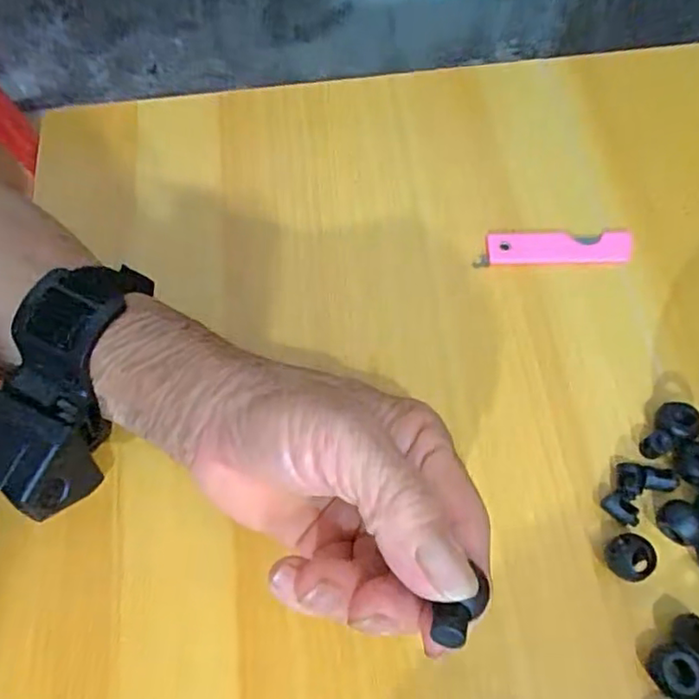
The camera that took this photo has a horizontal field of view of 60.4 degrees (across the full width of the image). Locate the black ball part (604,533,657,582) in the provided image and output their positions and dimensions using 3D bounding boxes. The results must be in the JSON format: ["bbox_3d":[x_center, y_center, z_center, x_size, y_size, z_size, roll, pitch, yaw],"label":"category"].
[{"bbox_3d":[0.109,0.082,0.235,0.015,0.016,0.017,-17,66,-5],"label":"black ball part"}]

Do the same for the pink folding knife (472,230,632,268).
[{"bbox_3d":[0.102,-0.051,0.302,0.076,0.005,0.017,-1,66,2],"label":"pink folding knife"}]

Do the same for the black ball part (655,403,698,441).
[{"bbox_3d":[0.140,0.032,0.257,0.014,0.015,0.016,-38,69,-14],"label":"black ball part"}]

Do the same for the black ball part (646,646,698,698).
[{"bbox_3d":[0.118,0.117,0.219,0.014,0.017,0.015,-1,66,2],"label":"black ball part"}]

